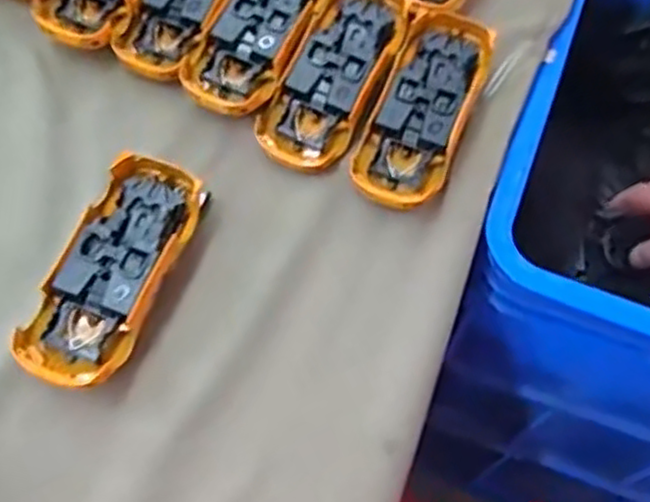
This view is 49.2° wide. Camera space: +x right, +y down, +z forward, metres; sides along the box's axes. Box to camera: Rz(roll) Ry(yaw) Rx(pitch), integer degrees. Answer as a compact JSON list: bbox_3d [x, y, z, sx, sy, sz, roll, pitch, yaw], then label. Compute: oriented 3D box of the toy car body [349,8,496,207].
[{"bbox_3d":[0.060,-0.086,0.436,0.054,0.033,0.132,20,64,7],"label":"toy car body"}]

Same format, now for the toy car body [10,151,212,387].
[{"bbox_3d":[-0.111,0.009,0.379,0.053,0.025,0.128,20,64,8],"label":"toy car body"}]

